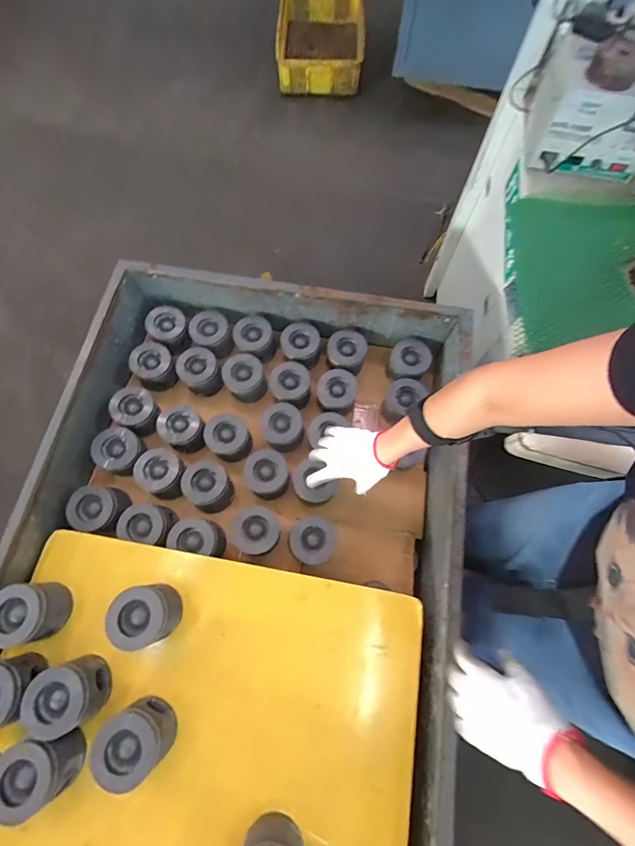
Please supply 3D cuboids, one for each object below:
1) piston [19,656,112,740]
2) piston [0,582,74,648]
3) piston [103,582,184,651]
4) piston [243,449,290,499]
[{"bbox_3d":[-0.362,0.394,0.540,0.103,0.059,0.086,-23,72,-11],"label":"piston"},{"bbox_3d":[-0.446,0.294,0.581,0.079,0.081,0.082,0,71,-1],"label":"piston"},{"bbox_3d":[-0.262,0.292,0.569,0.085,0.067,0.082,0,71,-1],"label":"piston"},{"bbox_3d":[-0.100,0.105,0.752,0.084,0.075,0.084,0,71,-1],"label":"piston"}]

